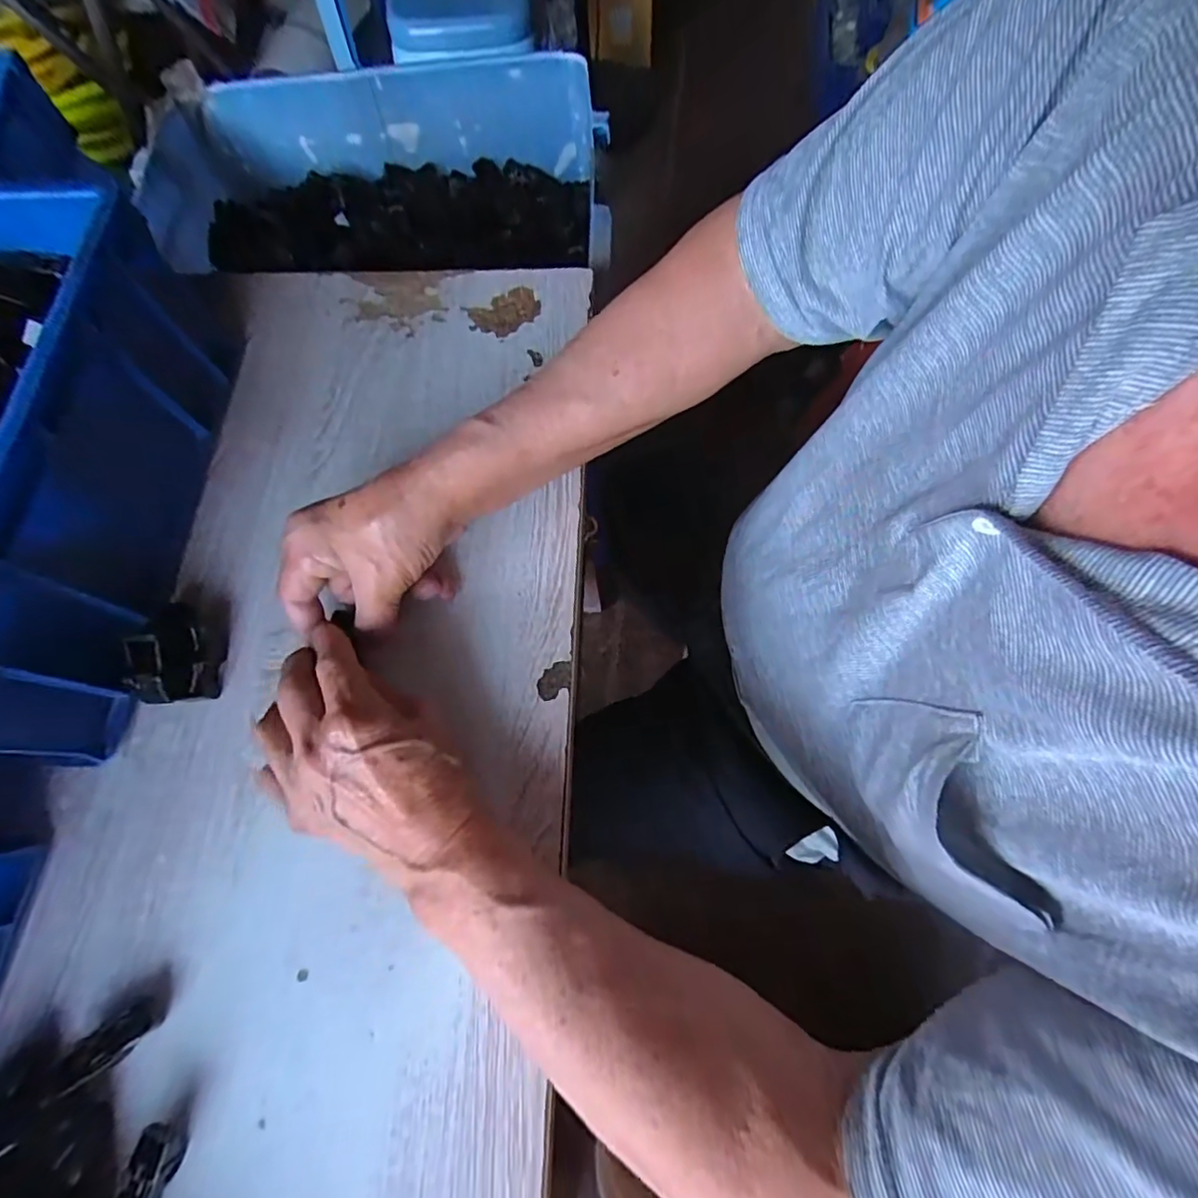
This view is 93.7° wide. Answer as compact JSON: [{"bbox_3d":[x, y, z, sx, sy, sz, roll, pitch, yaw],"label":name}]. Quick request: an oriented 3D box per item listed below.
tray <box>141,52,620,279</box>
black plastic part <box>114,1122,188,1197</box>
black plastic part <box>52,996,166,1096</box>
[{"bbox_3d":[-0.254,-0.511,0.683,0.507,0.139,0.174,-4,70,1],"label":"tray"},{"bbox_3d":[-0.220,0.280,0.274,0.019,0.015,0.040,21,73,7],"label":"black plastic part"},{"bbox_3d":[-0.255,0.231,0.291,0.049,0.017,0.019,-35,75,-30],"label":"black plastic part"}]

